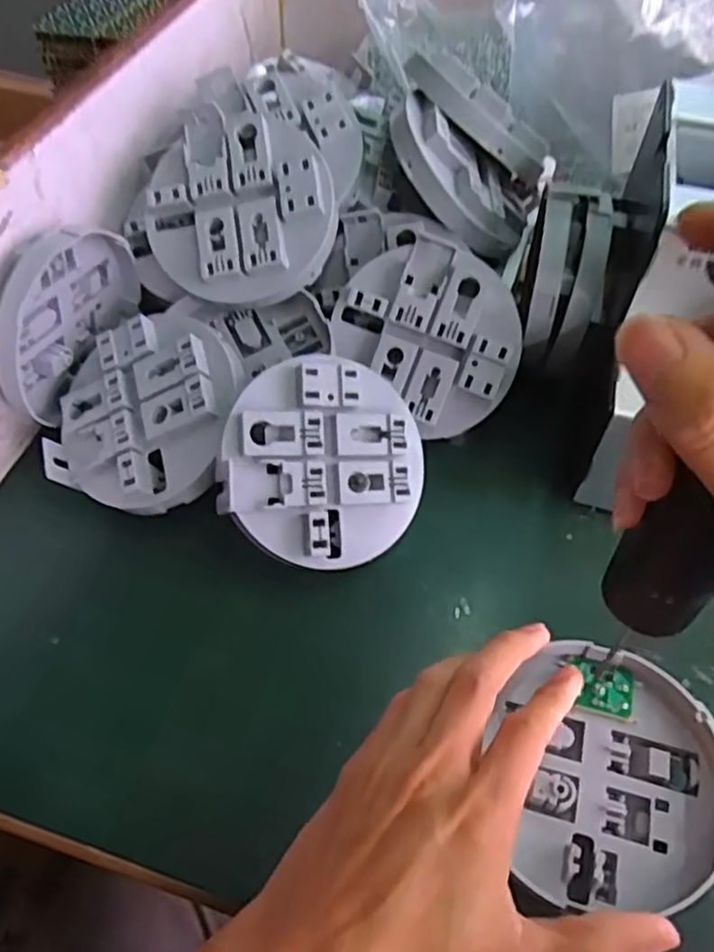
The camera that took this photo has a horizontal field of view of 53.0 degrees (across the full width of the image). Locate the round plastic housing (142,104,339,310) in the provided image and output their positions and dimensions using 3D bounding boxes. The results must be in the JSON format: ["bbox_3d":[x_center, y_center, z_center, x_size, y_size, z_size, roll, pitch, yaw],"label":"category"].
[{"bbox_3d":[-0.063,-0.145,0.393,0.103,0.024,0.100,0,91,9],"label":"round plastic housing"}]

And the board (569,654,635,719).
[{"bbox_3d":[0.107,0.092,0.315,0.028,0.004,0.022,14,55,8],"label":"board"}]

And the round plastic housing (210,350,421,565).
[{"bbox_3d":[-0.014,-0.006,0.346,0.098,0.010,0.098,1,86,-20],"label":"round plastic housing"}]

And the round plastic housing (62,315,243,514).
[{"bbox_3d":[-0.104,-0.033,0.363,0.098,0.018,0.099,-4,77,17],"label":"round plastic housing"}]

